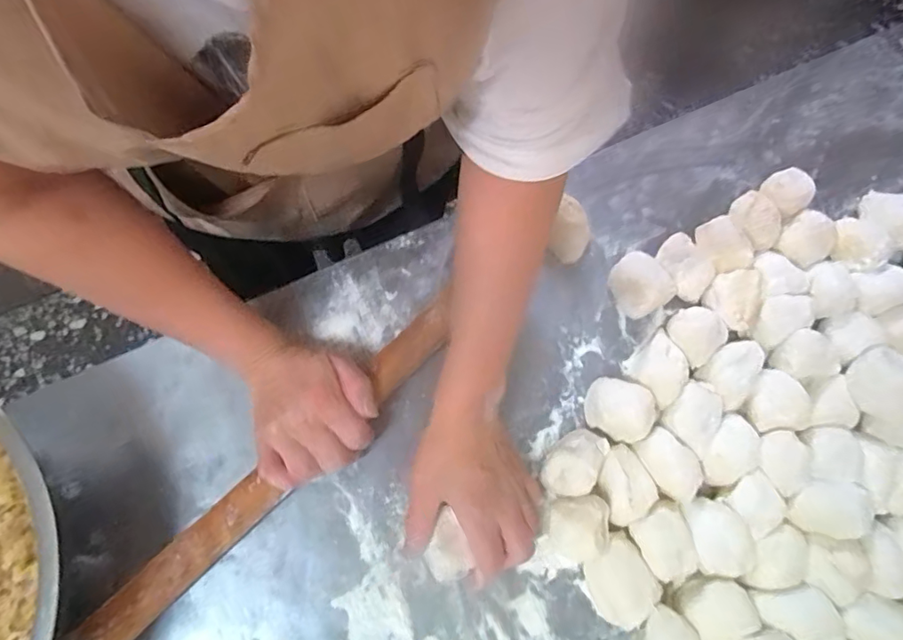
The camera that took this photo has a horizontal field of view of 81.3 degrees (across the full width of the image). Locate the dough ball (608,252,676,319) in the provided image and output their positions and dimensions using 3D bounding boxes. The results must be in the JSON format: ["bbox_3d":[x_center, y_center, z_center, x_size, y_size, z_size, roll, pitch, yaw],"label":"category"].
[{"bbox_3d":[0.169,-0.034,0.474,0.042,0.037,0.056,-23,73,-8],"label":"dough ball"}]

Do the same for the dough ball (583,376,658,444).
[{"bbox_3d":[0.138,0.072,0.430,0.052,0.040,0.042,35,75,11],"label":"dough ball"}]

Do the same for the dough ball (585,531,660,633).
[{"bbox_3d":[0.125,0.193,0.390,0.045,0.036,0.054,-26,73,-8],"label":"dough ball"}]

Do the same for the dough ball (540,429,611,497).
[{"bbox_3d":[0.099,0.113,0.420,0.037,0.037,0.056,41,76,13],"label":"dough ball"}]

